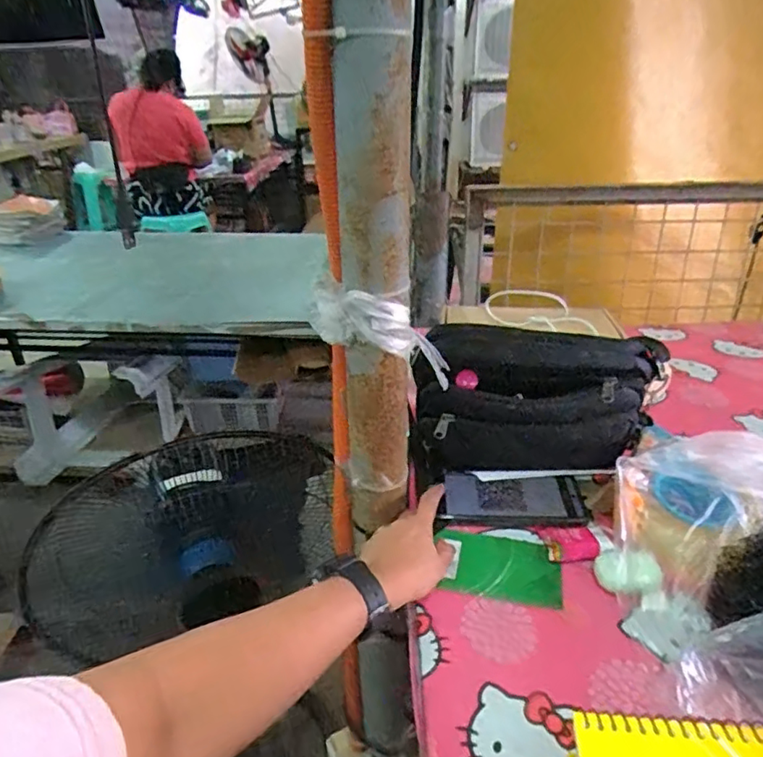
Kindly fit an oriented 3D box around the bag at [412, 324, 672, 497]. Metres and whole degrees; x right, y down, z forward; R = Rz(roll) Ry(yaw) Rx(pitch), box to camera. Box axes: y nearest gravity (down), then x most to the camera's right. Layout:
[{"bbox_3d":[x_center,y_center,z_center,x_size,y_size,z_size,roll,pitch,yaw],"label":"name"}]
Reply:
[{"bbox_3d":[0.174,0.019,0.628,0.267,0.144,0.104,-8,29,-11],"label":"bag"}]

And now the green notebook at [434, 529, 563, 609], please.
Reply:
[{"bbox_3d":[0.116,0.182,0.559,0.110,0.008,0.079,3,28,10],"label":"green notebook"}]

